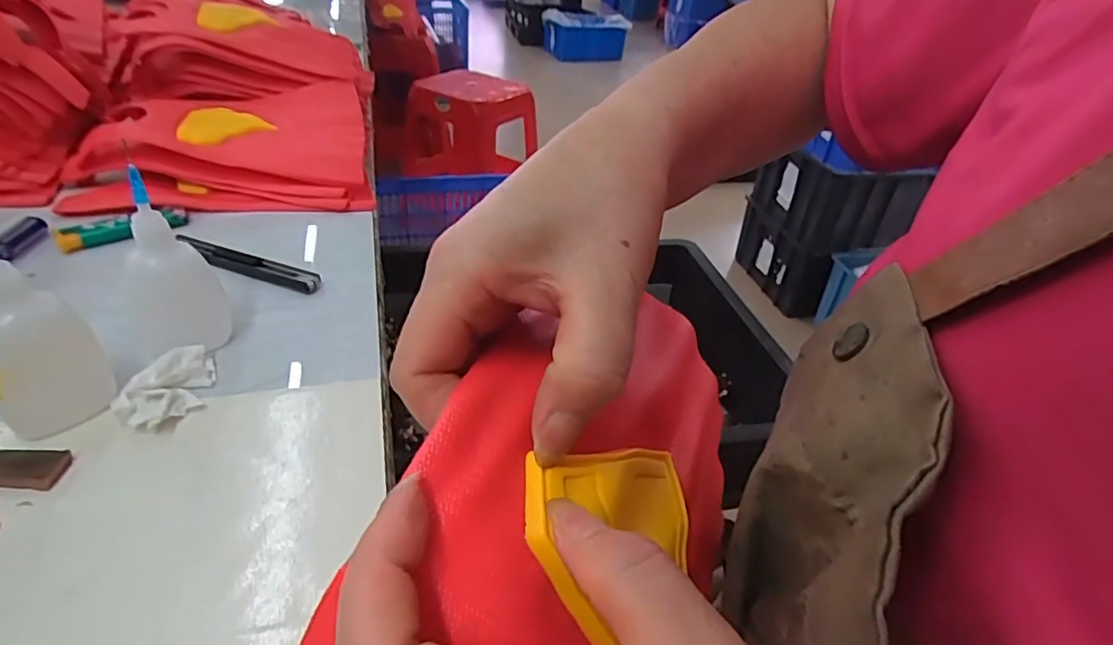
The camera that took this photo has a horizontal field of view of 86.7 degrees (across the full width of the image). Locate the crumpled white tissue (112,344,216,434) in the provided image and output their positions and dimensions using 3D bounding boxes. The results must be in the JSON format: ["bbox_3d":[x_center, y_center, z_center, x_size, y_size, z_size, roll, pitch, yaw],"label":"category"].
[{"bbox_3d":[-0.197,0.032,0.297,0.038,0.011,0.057,-3,37,-14],"label":"crumpled white tissue"}]

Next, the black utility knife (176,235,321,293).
[{"bbox_3d":[-0.208,-0.040,0.396,0.114,0.010,0.020,17,37,14],"label":"black utility knife"}]

